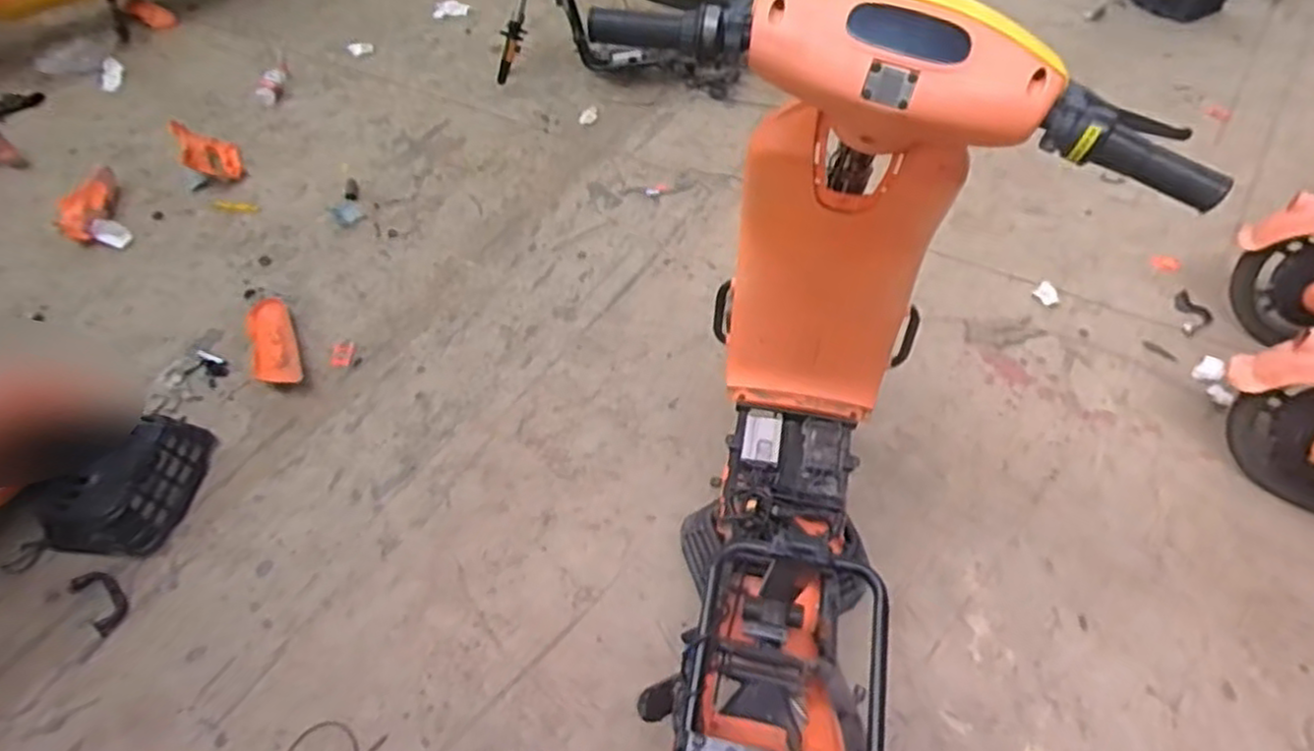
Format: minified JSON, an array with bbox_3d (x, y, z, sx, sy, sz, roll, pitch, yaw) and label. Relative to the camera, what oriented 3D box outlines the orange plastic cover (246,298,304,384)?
[{"bbox_3d":[-0.842,-0.073,1.602,0.097,0.029,0.199,-17,78,-11],"label":"orange plastic cover"}]

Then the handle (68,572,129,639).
[{"bbox_3d":[-1.005,0.405,1.326,0.128,0.022,0.072,40,66,22],"label":"handle"}]

